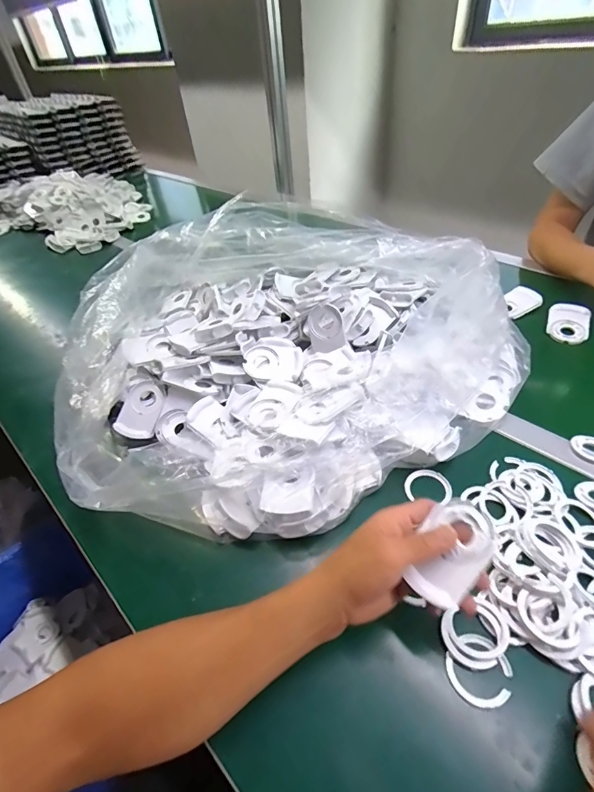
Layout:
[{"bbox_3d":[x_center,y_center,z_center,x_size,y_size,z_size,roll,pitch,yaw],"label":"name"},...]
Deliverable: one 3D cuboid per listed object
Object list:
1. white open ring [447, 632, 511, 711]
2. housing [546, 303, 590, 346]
[{"bbox_3d":[0.152,0.230,0.327,0.050,0.008,0.049,-4,44,3],"label":"white open ring"},{"bbox_3d":[0.445,-0.120,0.641,0.063,0.024,0.081,20,50,25],"label":"housing"}]

